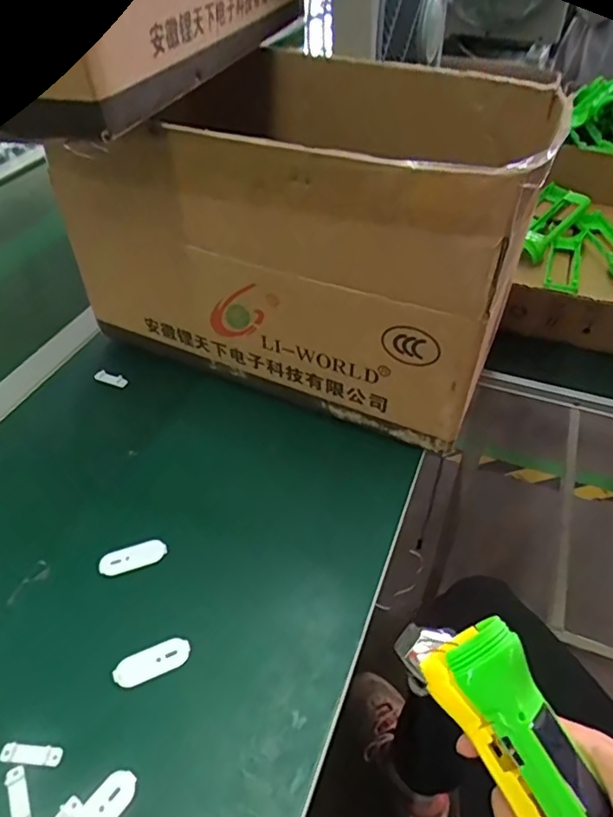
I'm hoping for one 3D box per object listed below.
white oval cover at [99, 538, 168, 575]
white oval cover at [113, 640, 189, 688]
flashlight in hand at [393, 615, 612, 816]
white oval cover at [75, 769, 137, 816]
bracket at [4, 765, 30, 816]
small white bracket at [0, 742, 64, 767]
[{"bbox_3d":[-0.135,0.115,0.423,0.050,0.004,0.019,-16,47,-15],"label":"white oval cover"},{"bbox_3d":[-0.104,0.172,0.369,0.050,0.004,0.020,-18,48,-16],"label":"white oval cover"},{"bbox_3d":[0.116,0.185,0.272,0.048,0.066,0.177,-24,59,-21],"label":"flashlight in hand"},{"bbox_3d":[-0.118,0.230,0.307,0.021,0.004,0.050,30,53,27],"label":"white oval cover"},{"bbox_3d":[-0.167,0.226,0.313,0.010,0.004,0.038,-21,49,-19],"label":"bracket"},{"bbox_3d":[-0.168,0.211,0.331,0.038,0.004,0.010,3,46,4],"label":"small white bracket"}]

